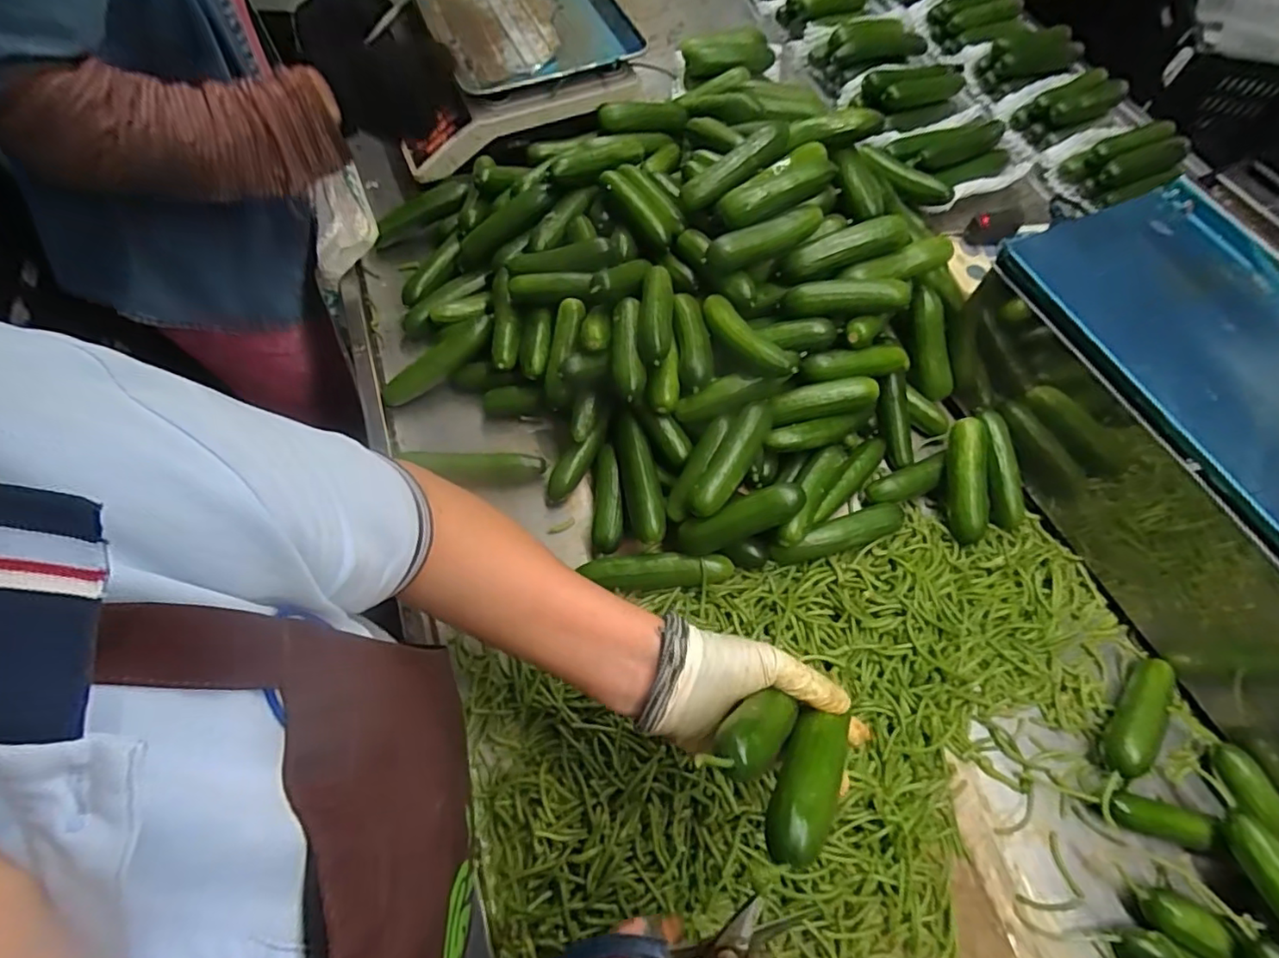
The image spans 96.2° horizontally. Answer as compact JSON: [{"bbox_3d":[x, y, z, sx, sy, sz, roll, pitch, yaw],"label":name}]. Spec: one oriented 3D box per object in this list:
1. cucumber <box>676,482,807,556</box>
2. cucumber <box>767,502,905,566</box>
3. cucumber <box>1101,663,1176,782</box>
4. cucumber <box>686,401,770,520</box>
[{"bbox_3d":[0.083,0.036,0.489,0.115,0.032,0.028,-25,63,19],"label":"cucumber"},{"bbox_3d":[0.178,0.051,0.517,0.126,0.021,0.027,-18,65,-8],"label":"cucumber"},{"bbox_3d":[0.408,0.194,0.466,0.027,0.029,0.104,39,70,17],"label":"cucumber"},{"bbox_3d":[0.080,-0.019,0.491,0.031,0.029,0.110,28,67,13],"label":"cucumber"}]

